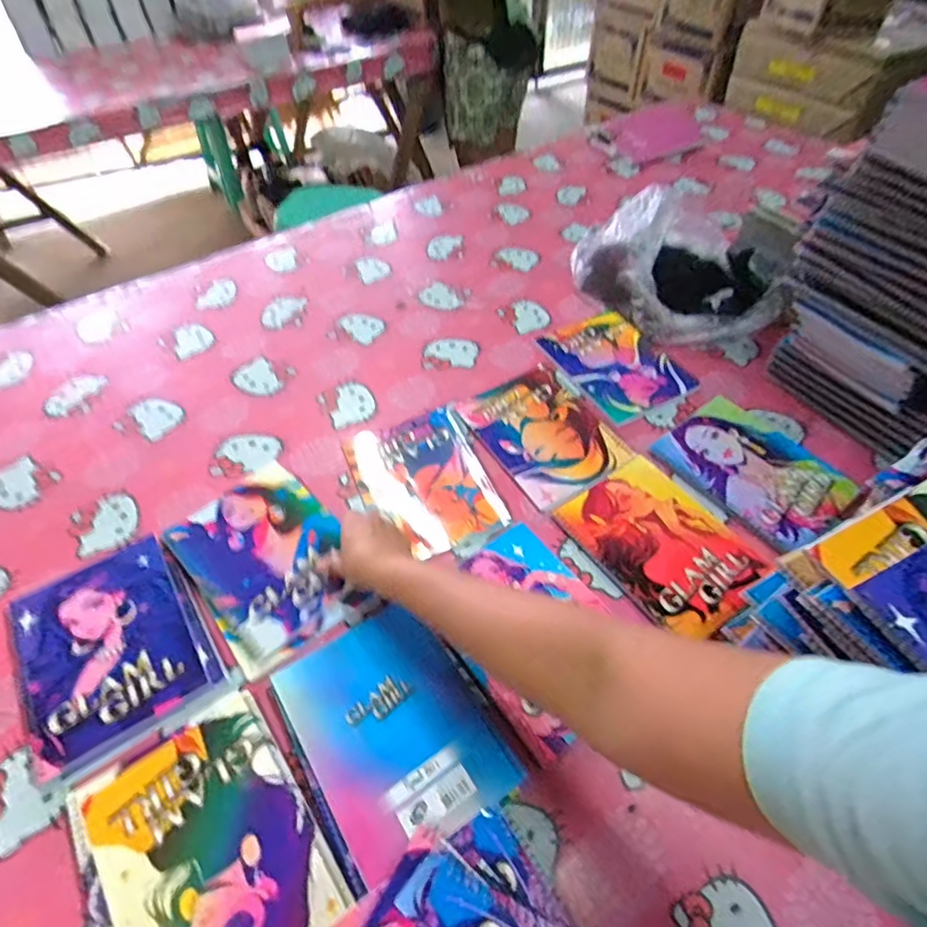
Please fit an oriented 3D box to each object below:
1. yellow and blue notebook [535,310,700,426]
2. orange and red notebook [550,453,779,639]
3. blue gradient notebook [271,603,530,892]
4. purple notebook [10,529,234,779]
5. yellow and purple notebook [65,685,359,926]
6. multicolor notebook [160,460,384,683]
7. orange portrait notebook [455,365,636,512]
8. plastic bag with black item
[{"bbox_3d":[0.212,-0.147,0.794,0.147,0.016,0.196,-26,56,-18],"label":"yellow and blue notebook"},{"bbox_3d":[0.220,0.083,0.609,0.148,0.010,0.195,-31,57,-21],"label":"orange and red notebook"},{"bbox_3d":[-0.063,0.229,0.490,0.146,0.010,0.192,-29,57,-20],"label":"blue gradient notebook"},{"bbox_3d":[-0.344,0.176,0.545,0.158,0.017,0.191,-30,57,-21],"label":"purple notebook"},{"bbox_3d":[-0.205,0.307,0.435,0.163,0.015,0.205,-32,58,-22],"label":"yellow and purple notebook"},{"bbox_3d":[-0.207,0.102,0.593,0.149,0.011,0.218,-34,58,-23],"label":"multicolor notebook"},{"bbox_3d":[0.103,-0.044,0.713,0.149,0.011,0.204,-26,56,-18],"label":"orange portrait notebook"},{"bbox_3d":[0.326,-0.302,0.829,0.272,0.136,0.216,0,52,1],"label":"plastic bag with black item"}]

